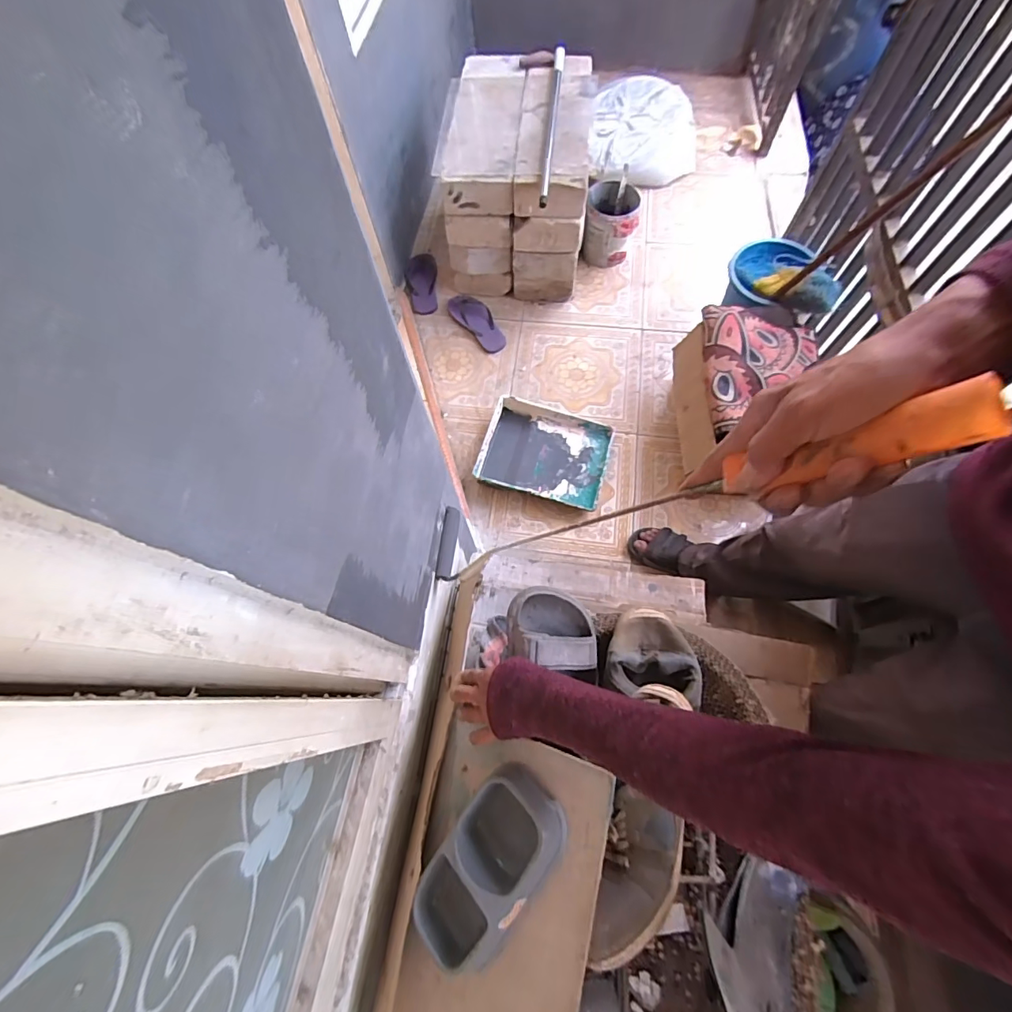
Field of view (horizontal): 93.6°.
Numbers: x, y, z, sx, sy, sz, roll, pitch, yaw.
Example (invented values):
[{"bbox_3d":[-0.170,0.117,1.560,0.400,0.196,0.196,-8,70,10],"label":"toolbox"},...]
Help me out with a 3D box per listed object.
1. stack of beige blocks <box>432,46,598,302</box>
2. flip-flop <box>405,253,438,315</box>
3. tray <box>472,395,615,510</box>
[{"bbox_3d":[0.034,-1.035,1.531,0.412,0.403,0.605,2,69,4],"label":"stack of beige blocks"},{"bbox_3d":[-0.295,-0.791,1.652,0.107,0.048,0.265,-5,68,1],"label":"flip-flop"},{"bbox_3d":[0.114,-0.154,1.373,0.351,0.069,0.278,14,70,8],"label":"tray"}]

